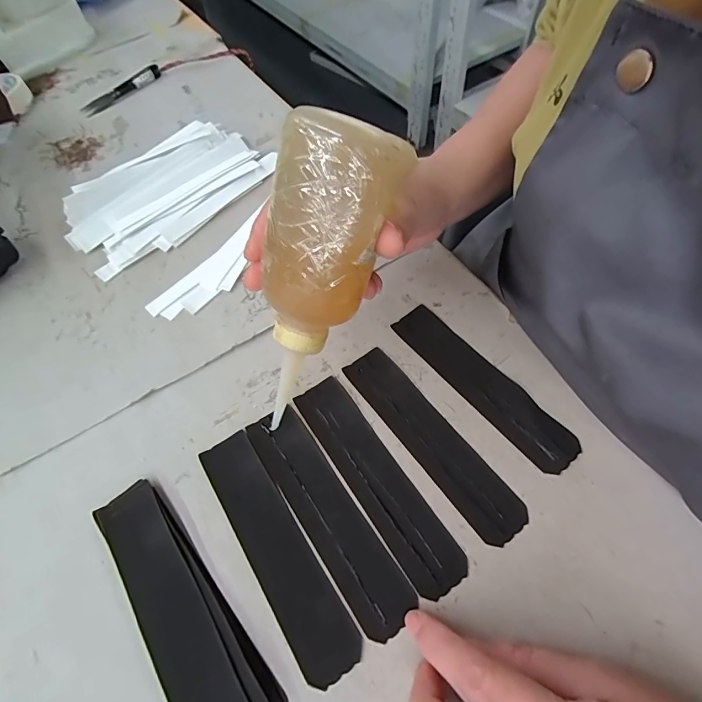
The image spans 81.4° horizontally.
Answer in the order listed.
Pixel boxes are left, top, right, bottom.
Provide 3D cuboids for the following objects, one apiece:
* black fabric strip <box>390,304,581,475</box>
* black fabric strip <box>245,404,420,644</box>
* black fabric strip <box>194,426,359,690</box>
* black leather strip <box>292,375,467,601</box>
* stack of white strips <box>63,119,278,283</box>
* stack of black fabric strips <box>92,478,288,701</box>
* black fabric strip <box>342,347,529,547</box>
[{"bbox_3d":[0.085,0.019,0.270,0.031,0.004,0.138,-35,64,-16],"label":"black fabric strip"},{"bbox_3d":[-0.015,0.091,0.237,0.032,0.004,0.137,-32,63,-14],"label":"black fabric strip"},{"bbox_3d":[-0.043,0.107,0.230,0.032,0.004,0.138,-32,63,-14],"label":"black fabric strip"},{"bbox_3d":[0.013,0.073,0.243,0.031,0.004,0.138,-31,62,-14],"label":"black leather strip"},{"bbox_3d":[-0.163,-0.146,0.365,0.091,0.031,0.180,36,68,22],"label":"stack of white strips"},{"bbox_3d":[-0.091,0.135,0.213,0.043,0.007,0.147,-38,64,-17],"label":"stack of black fabric strips"},{"bbox_3d":[0.048,0.053,0.255,0.031,0.004,0.138,-34,63,-15],"label":"black fabric strip"}]

